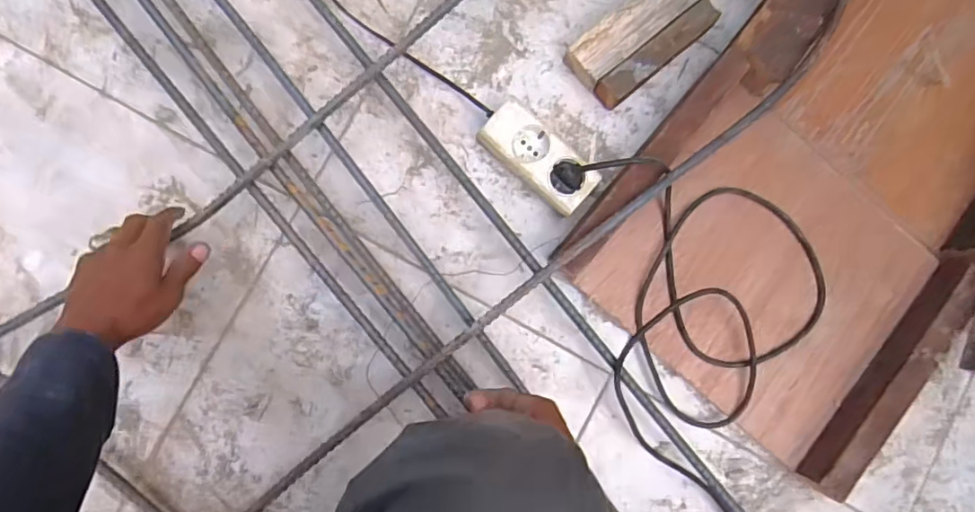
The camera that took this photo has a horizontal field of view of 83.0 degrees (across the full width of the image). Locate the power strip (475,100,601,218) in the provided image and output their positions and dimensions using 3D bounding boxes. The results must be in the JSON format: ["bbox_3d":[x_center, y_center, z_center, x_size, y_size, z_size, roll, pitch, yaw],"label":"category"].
[{"bbox_3d":[0.054,-0.107,0.614,0.134,0.046,0.056,43,85,-2],"label":"power strip"}]

